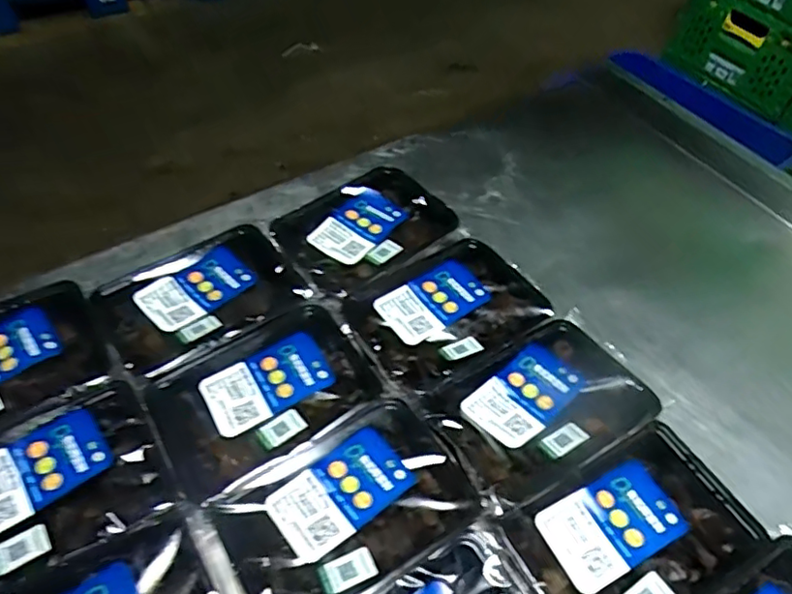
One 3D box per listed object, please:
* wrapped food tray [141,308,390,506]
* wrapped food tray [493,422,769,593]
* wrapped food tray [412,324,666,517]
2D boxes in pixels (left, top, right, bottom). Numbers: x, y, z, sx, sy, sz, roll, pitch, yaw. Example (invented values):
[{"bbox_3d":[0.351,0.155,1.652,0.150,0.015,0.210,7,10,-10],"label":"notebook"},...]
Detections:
[{"bbox_3d":[-0.107,0.083,0.482,0.172,0.037,0.113,-28,59,-24],"label":"wrapped food tray"},{"bbox_3d":[0.173,0.178,0.429,0.169,0.040,0.109,-22,57,-21],"label":"wrapped food tray"},{"bbox_3d":[0.119,0.089,0.480,0.174,0.028,0.115,-23,57,-22],"label":"wrapped food tray"}]

